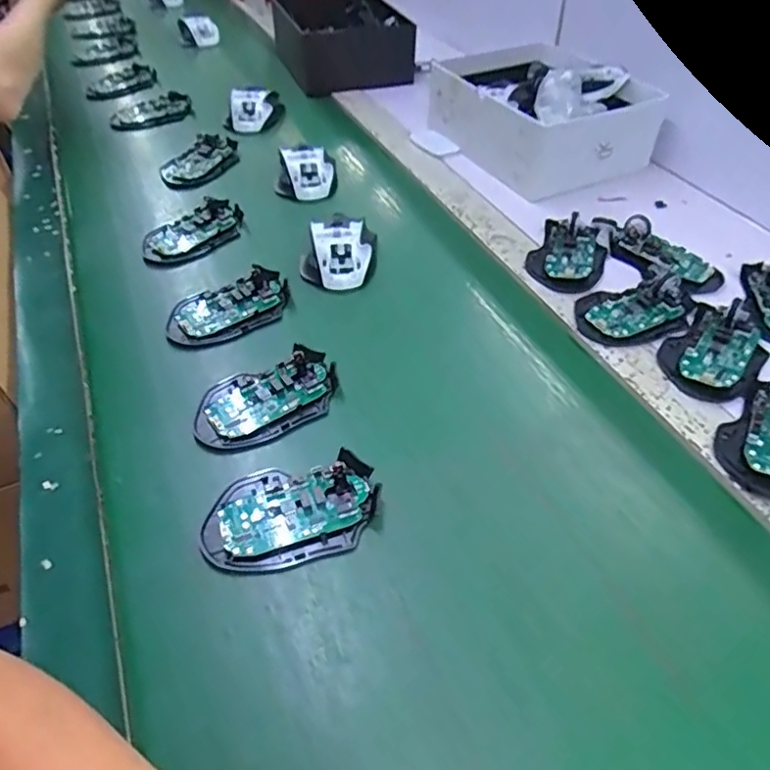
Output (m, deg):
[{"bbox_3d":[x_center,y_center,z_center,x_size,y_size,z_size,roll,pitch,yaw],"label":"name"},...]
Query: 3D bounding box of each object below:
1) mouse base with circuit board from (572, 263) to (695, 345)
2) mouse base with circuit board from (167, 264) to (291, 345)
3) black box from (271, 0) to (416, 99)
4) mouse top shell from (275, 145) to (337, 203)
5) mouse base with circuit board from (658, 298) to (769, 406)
[{"bbox_3d":[0.235,-0.076,0.540,0.125,0.024,0.075,-21,49,-19],"label":"mouse base with circuit board"},{"bbox_3d":[-0.143,-0.074,0.544,0.113,0.016,0.069,-23,50,-21],"label":"mouse base with circuit board"},{"bbox_3d":[-0.080,-0.590,1.004,0.200,0.082,0.268,-12,47,-11],"label":"black box"},{"bbox_3d":[-0.095,-0.258,0.707,0.074,0.036,0.078,-6,46,-6],"label":"mouse top shell"},{"bbox_3d":[0.278,-0.032,0.492,0.073,0.031,0.105,30,52,26],"label":"mouse base with circuit board"}]

